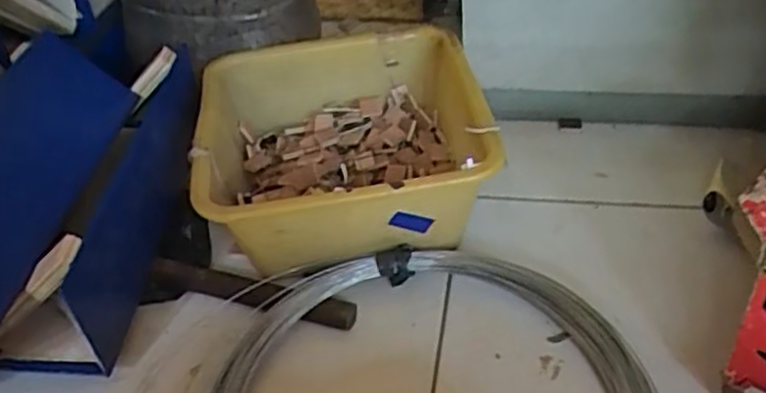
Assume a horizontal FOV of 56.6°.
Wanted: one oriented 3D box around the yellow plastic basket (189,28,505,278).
[{"bbox_3d":[-0.029,-0.040,0.719,0.288,0.128,0.255,-10,41,-2],"label":"yellow plastic basket"}]

